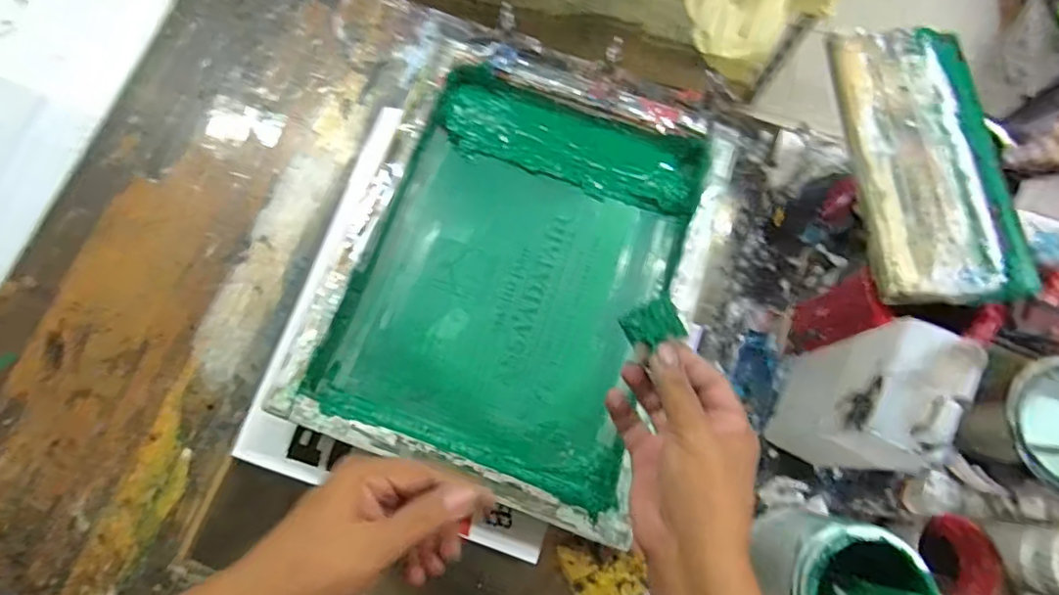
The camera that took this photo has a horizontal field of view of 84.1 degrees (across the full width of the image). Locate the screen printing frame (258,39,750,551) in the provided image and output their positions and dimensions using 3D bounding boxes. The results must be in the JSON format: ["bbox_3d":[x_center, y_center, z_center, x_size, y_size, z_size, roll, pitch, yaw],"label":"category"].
[{"bbox_3d":[-0.009,-0.028,0.615,0.348,0.074,0.433,19,76,4],"label":"screen printing frame"}]

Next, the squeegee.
[{"bbox_3d":[0.341,-0.125,0.508,0.135,0.024,0.273,-2,66,1],"label":"squeegee"}]

